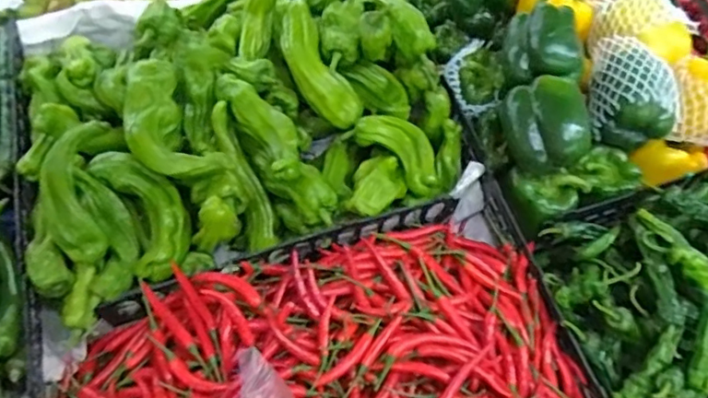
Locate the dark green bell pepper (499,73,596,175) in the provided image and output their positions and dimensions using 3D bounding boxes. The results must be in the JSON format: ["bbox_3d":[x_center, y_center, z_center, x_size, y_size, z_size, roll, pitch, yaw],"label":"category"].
[{"bbox_3d":[0.213,-0.082,0.622,0.097,0.083,0.066,18,51,13],"label":"dark green bell pepper"}]

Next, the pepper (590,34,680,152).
[{"bbox_3d":[0.334,-0.126,0.672,0.087,0.092,0.101,8,50,5],"label":"pepper"}]

